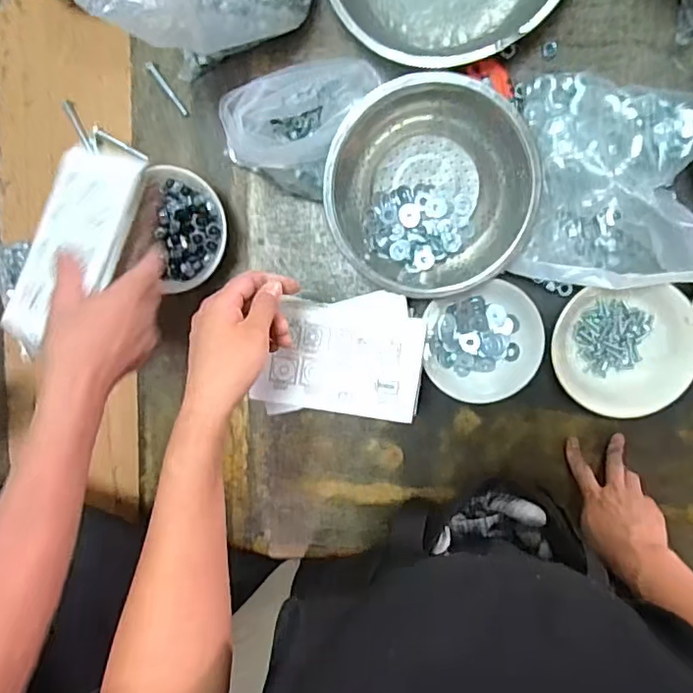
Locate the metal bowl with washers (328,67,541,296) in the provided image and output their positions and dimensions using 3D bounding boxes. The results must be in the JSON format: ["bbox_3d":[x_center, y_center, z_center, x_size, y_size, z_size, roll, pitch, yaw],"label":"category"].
[{"bbox_3d":[0.085,-0.156,0.581,0.198,0.088,0.198,1,97,6],"label":"metal bowl with washers"}]

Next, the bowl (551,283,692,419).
[{"bbox_3d":[0.292,0.002,0.615,0.139,0.076,0.128,1,97,6],"label":"bowl"}]

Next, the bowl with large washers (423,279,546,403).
[{"bbox_3d":[0.152,0.001,0.635,0.125,0.057,0.128,1,97,6],"label":"bowl with large washers"}]

